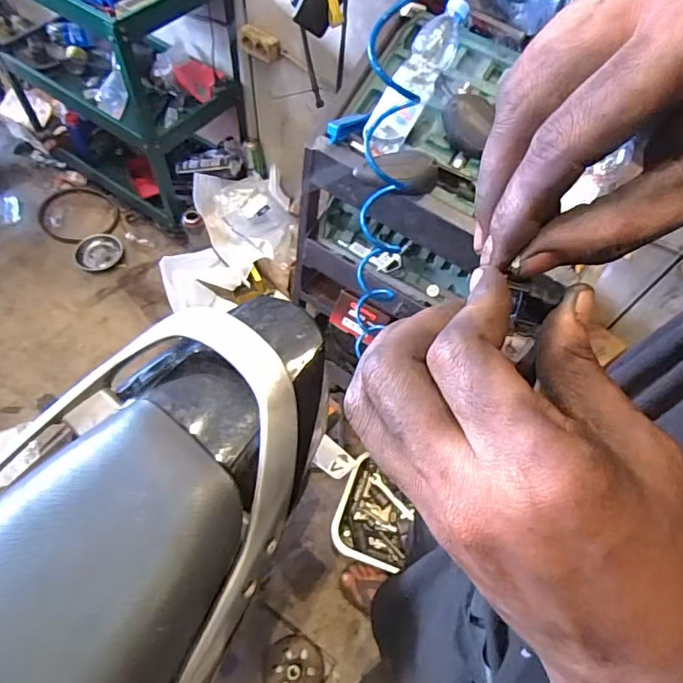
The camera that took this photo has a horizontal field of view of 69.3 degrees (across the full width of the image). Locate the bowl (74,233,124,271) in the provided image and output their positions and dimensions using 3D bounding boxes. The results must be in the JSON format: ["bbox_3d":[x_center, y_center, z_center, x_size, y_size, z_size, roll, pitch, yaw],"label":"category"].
[{"bbox_3d":[-0.815,-0.298,1.668,0.149,0.047,0.139,2,60,-3],"label":"bowl"}]

